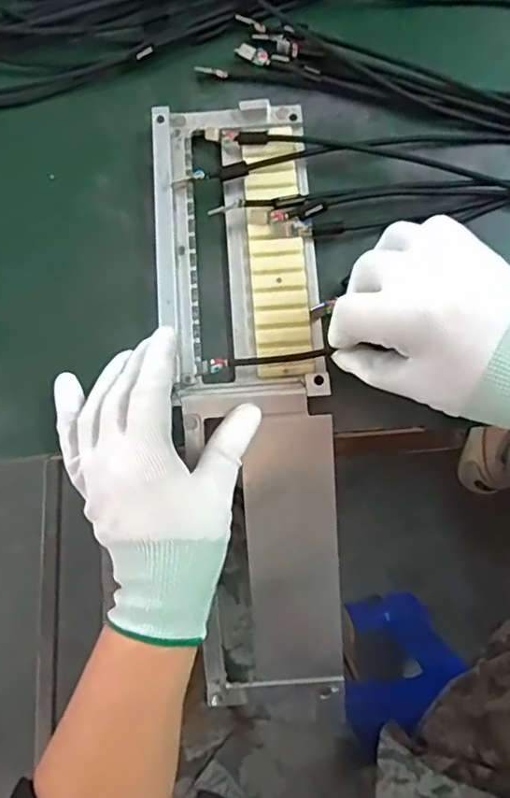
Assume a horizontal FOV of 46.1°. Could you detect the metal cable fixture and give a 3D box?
[{"bbox_3d":[-0.002,-0.005,0.373,0.099,0.047,0.382,-7,86,-1],"label":"metal cable fixture"}]

